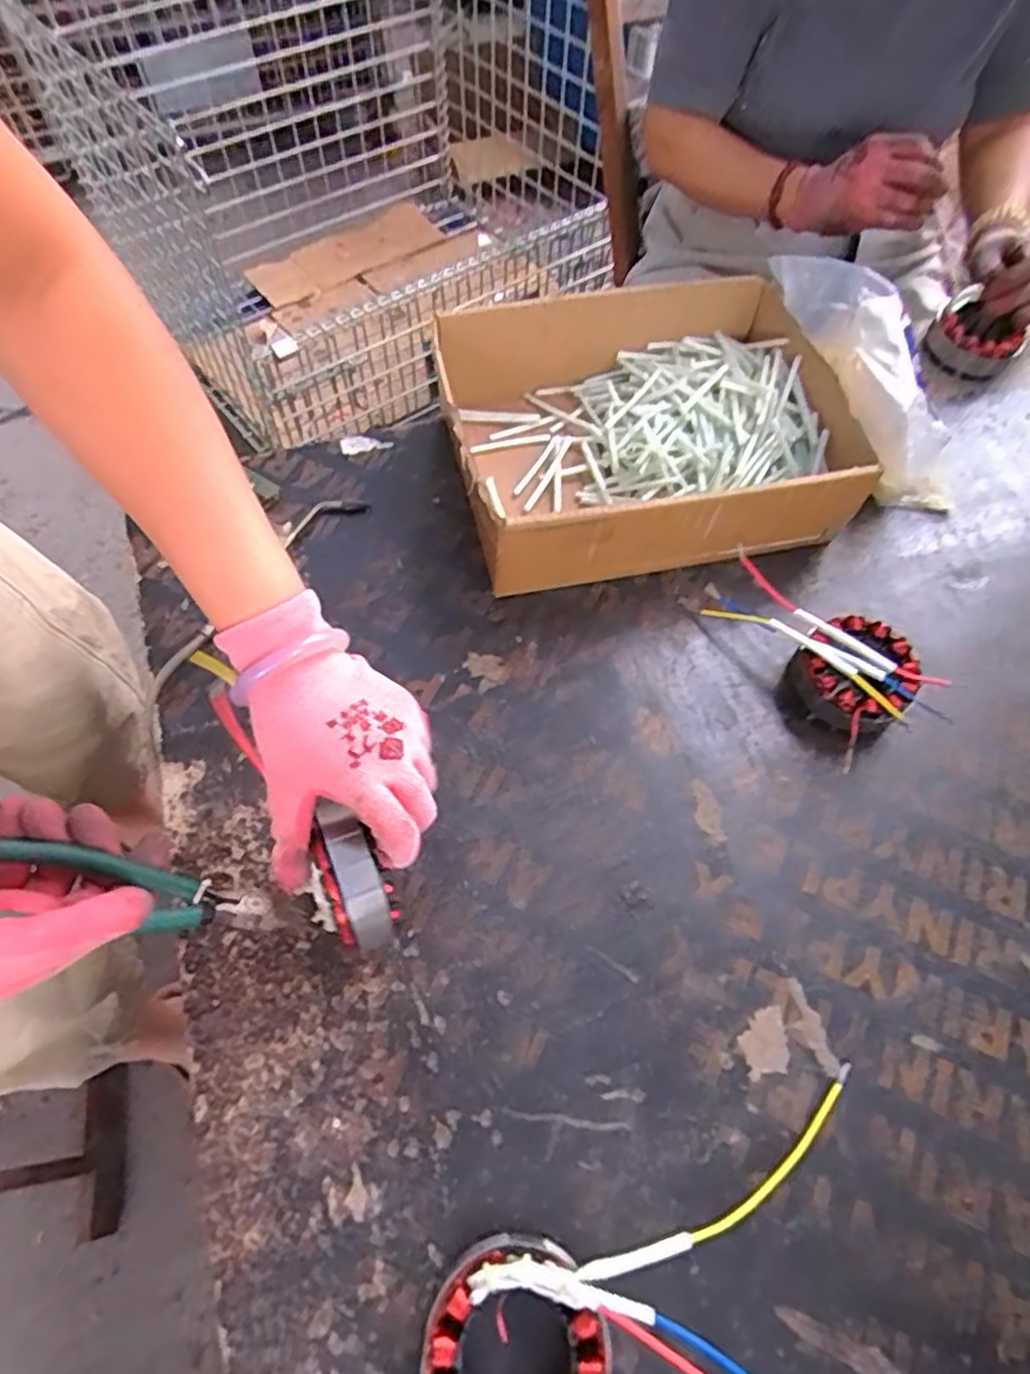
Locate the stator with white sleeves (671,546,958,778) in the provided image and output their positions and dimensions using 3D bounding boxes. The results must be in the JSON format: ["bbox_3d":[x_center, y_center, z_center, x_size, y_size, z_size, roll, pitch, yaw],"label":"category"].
[{"bbox_3d":[0.233,-0.031,0.543,0.094,0.042,0.187,-40,70,-21],"label":"stator with white sleeves"}]

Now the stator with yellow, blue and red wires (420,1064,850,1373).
[{"bbox_3d":[0.075,0.278,0.335,0.230,0.100,0.168,4,62,0],"label":"stator with yellow, blue and red wires"}]

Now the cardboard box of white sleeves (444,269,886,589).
[{"bbox_3d":[0.108,-0.226,0.613,0.327,0.095,0.260,-10,63,-8],"label":"cardboard box of white sleeves"}]

